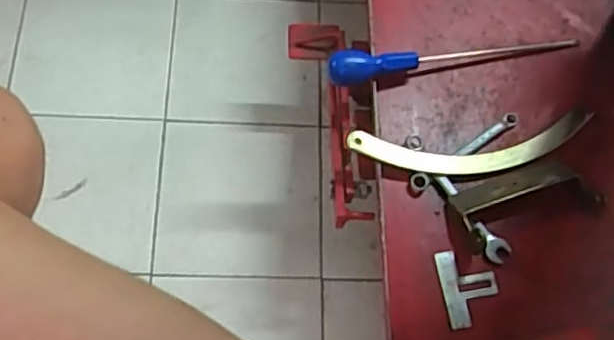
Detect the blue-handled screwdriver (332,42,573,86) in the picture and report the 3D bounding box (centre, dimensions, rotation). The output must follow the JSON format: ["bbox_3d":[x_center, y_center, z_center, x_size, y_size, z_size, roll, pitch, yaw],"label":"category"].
[{"bbox_3d":[0.154,-0.116,0.661,0.268,0.037,0.029,-7,69,-8],"label":"blue-handled screwdriver"}]

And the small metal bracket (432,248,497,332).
[{"bbox_3d":[0.149,0.108,0.593,0.051,0.004,0.069,-9,69,-4],"label":"small metal bracket"}]

